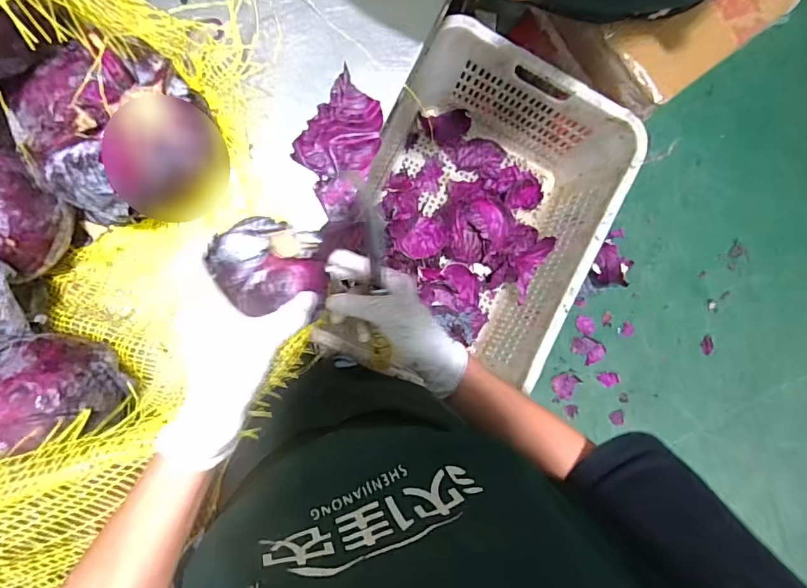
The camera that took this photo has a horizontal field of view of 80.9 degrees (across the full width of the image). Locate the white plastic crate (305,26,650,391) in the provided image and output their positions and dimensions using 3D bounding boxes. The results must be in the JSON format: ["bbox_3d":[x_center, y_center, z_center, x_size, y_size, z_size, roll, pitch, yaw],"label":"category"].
[{"bbox_3d":[0.132,-0.167,0.902,0.404,0.276,0.502,26,87,-5],"label":"white plastic crate"}]

